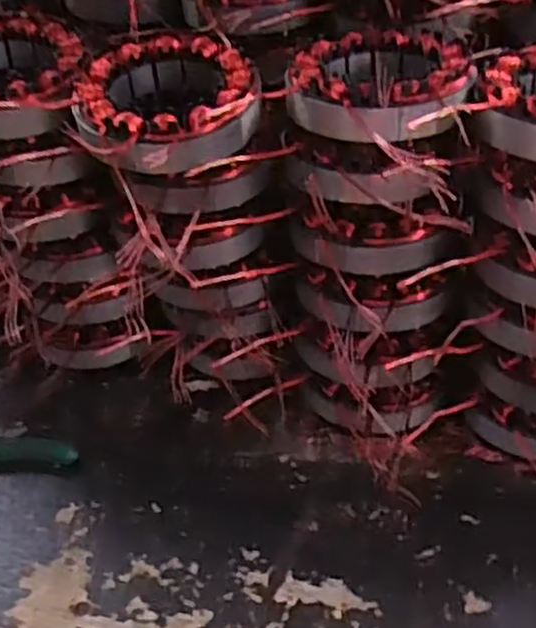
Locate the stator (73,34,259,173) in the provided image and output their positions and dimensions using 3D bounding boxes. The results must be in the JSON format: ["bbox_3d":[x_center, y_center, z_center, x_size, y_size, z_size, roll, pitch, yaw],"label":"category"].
[{"bbox_3d":[-0.049,-0.101,0.366,0.083,0.025,0.088,-3,43,3],"label":"stator"}]

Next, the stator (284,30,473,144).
[{"bbox_3d":[0.052,-0.108,0.363,0.081,0.028,0.082,-3,43,3],"label":"stator"}]

